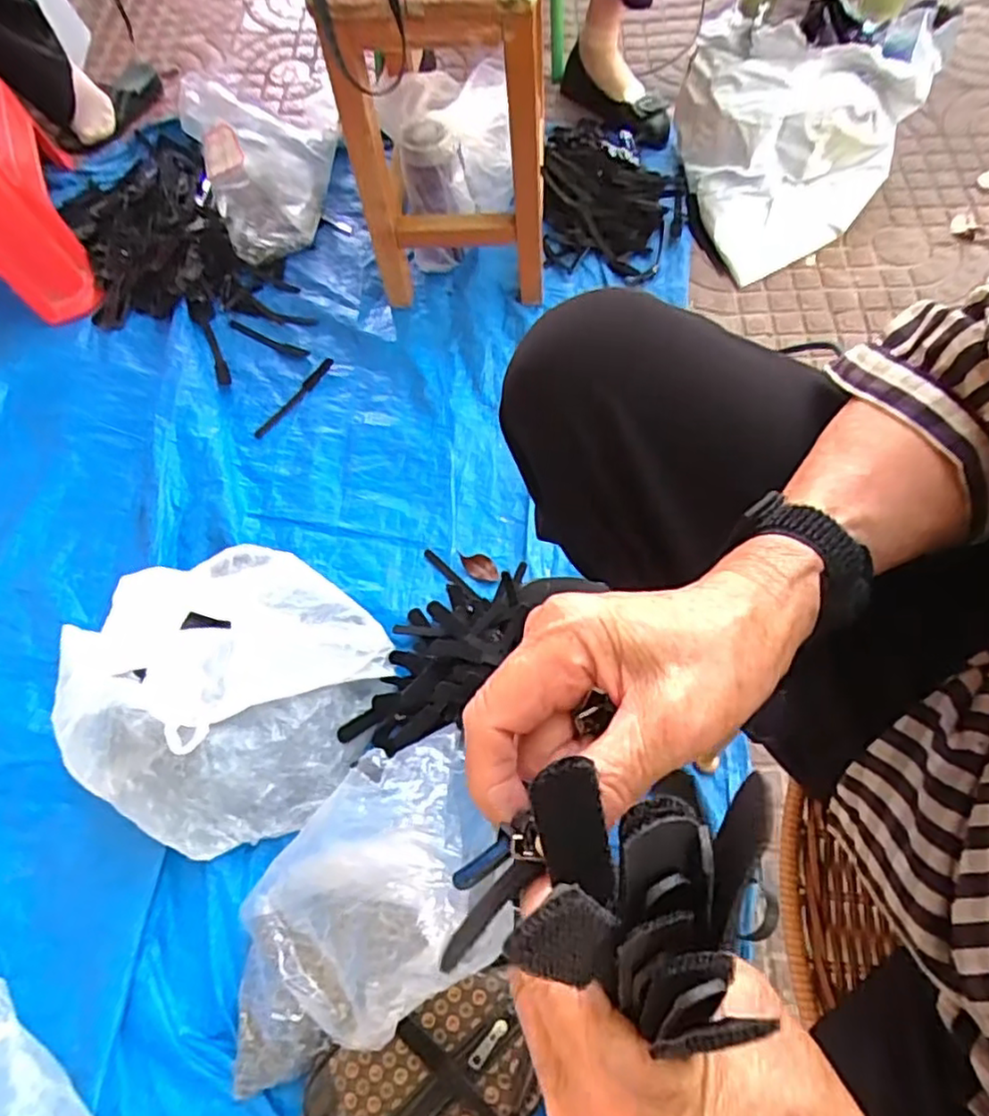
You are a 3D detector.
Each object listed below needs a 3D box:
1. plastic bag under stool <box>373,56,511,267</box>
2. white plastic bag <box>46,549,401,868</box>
[{"bbox_3d":[-0.060,-0.557,0.973,0.164,0.205,0.166,-15,65,-1],"label":"plastic bag under stool"},{"bbox_3d":[-0.264,0.130,0.656,0.237,0.171,0.294,35,73,19],"label":"white plastic bag"}]

